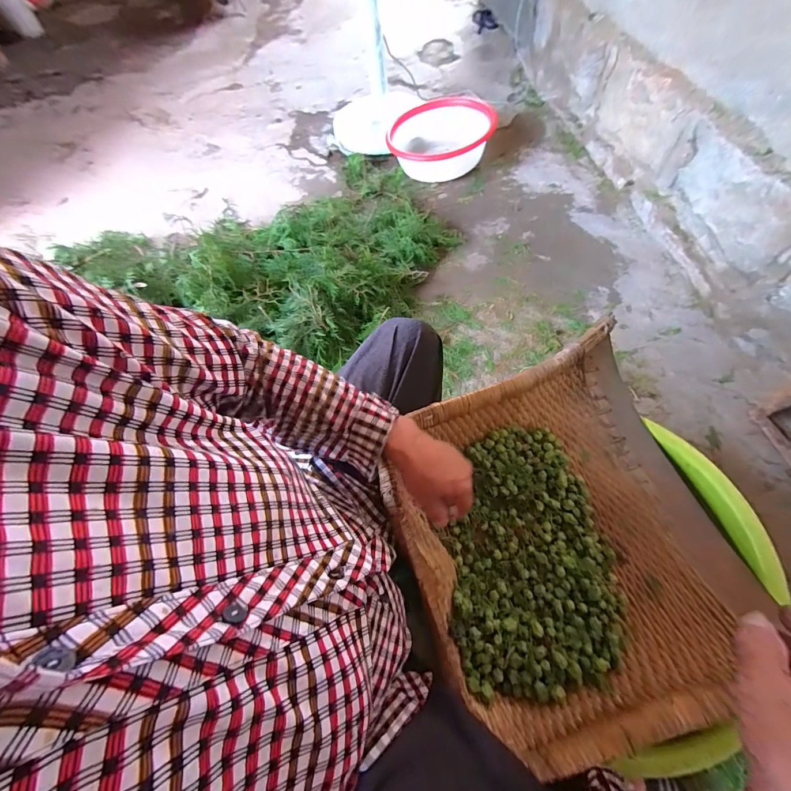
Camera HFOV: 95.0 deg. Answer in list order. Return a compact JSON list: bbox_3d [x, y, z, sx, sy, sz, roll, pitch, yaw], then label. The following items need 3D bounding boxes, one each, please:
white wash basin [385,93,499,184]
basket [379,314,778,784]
[{"bbox_3d":[0.151,-0.886,1.251,0.359,0.112,0.326,-13,62,-3],"label":"white wash basin"},{"bbox_3d":[0.218,0.157,0.469,0.407,0.126,0.401,-20,63,-7],"label":"basket"}]

